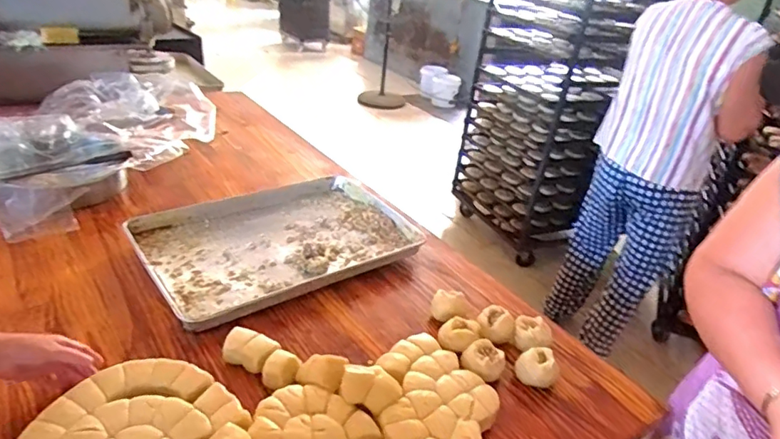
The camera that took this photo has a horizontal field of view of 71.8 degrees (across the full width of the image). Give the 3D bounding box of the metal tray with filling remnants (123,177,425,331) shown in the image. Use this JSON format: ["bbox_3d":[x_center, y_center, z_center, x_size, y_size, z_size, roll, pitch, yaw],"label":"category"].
[{"bbox_3d":[-0.248,0.040,1.291,0.630,0.040,0.406,-16,37,-35],"label":"metal tray with filling remnants"}]

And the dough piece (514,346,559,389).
[{"bbox_3d":[0.269,0.276,0.990,0.072,0.065,0.061,6,29,-3],"label":"dough piece"}]

